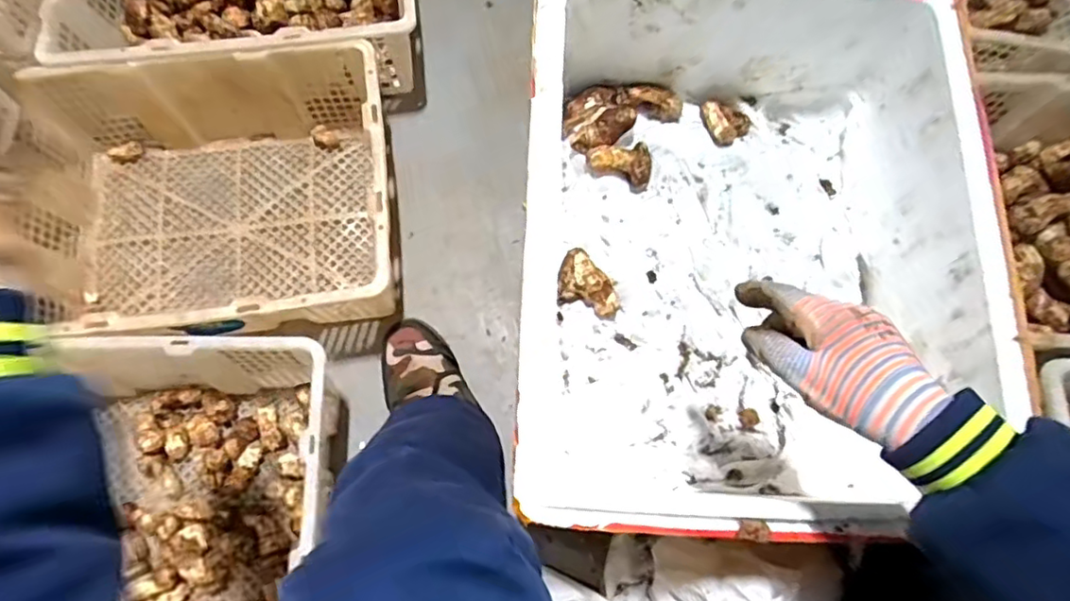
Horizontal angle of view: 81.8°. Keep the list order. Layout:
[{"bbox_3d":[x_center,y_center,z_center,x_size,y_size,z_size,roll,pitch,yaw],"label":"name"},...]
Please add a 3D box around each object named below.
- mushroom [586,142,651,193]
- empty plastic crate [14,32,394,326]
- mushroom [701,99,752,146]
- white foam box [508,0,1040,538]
[{"bbox_3d":[0.108,-0.175,0.790,0.080,0.042,0.052,10,73,2],"label":"mushroom"},{"bbox_3d":[-0.422,-0.126,0.812,0.473,0.166,0.360,-6,73,-3],"label":"empty plastic crate"},{"bbox_3d":[0.247,-0.235,0.800,0.059,0.021,0.063,-32,76,-10],"label":"mushroom"},{"bbox_3d":[0.199,-0.056,0.654,0.422,0.217,0.510,5,73,1],"label":"white foam box"}]

